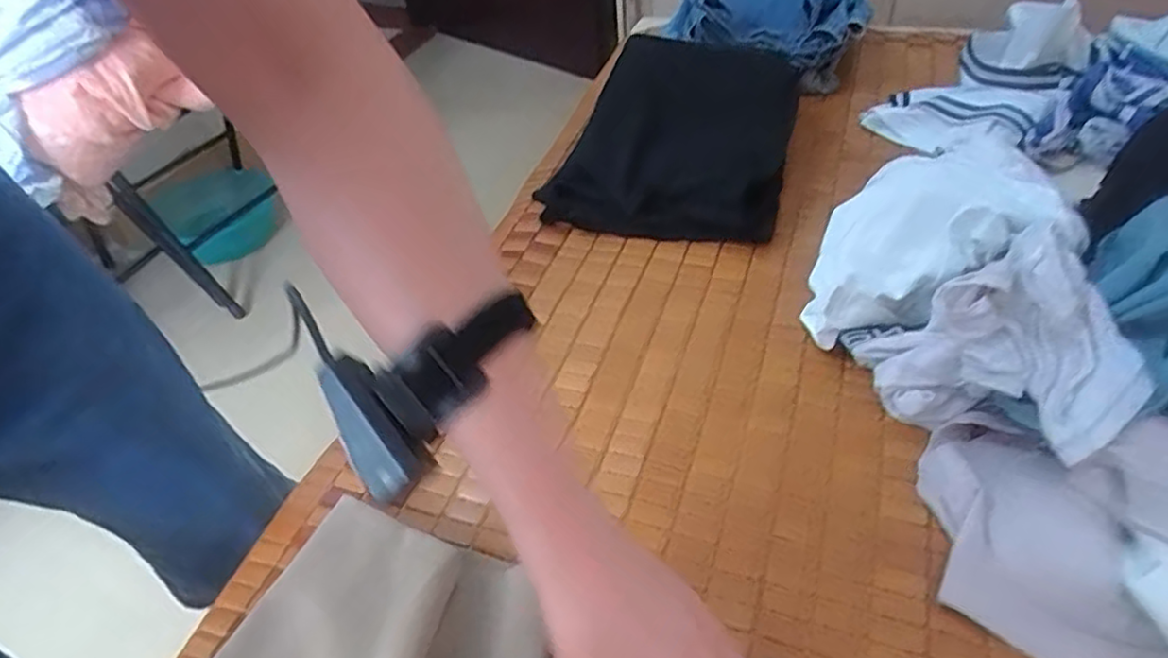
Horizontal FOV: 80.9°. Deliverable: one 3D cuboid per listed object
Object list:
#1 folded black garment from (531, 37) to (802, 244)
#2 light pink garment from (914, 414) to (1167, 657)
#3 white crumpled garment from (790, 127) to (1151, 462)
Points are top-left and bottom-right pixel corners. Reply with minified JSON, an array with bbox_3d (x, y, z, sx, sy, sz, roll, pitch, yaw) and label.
[{"bbox_3d":[0.113,-0.234,0.817,0.250,0.081,0.329,10,46,15],"label":"folded black garment"},{"bbox_3d":[0.307,0.119,0.427,0.144,0.078,0.171,3,44,8],"label":"light pink garment"},{"bbox_3d":[0.294,-0.038,0.559,0.190,0.124,0.325,7,45,13],"label":"white crumpled garment"}]

